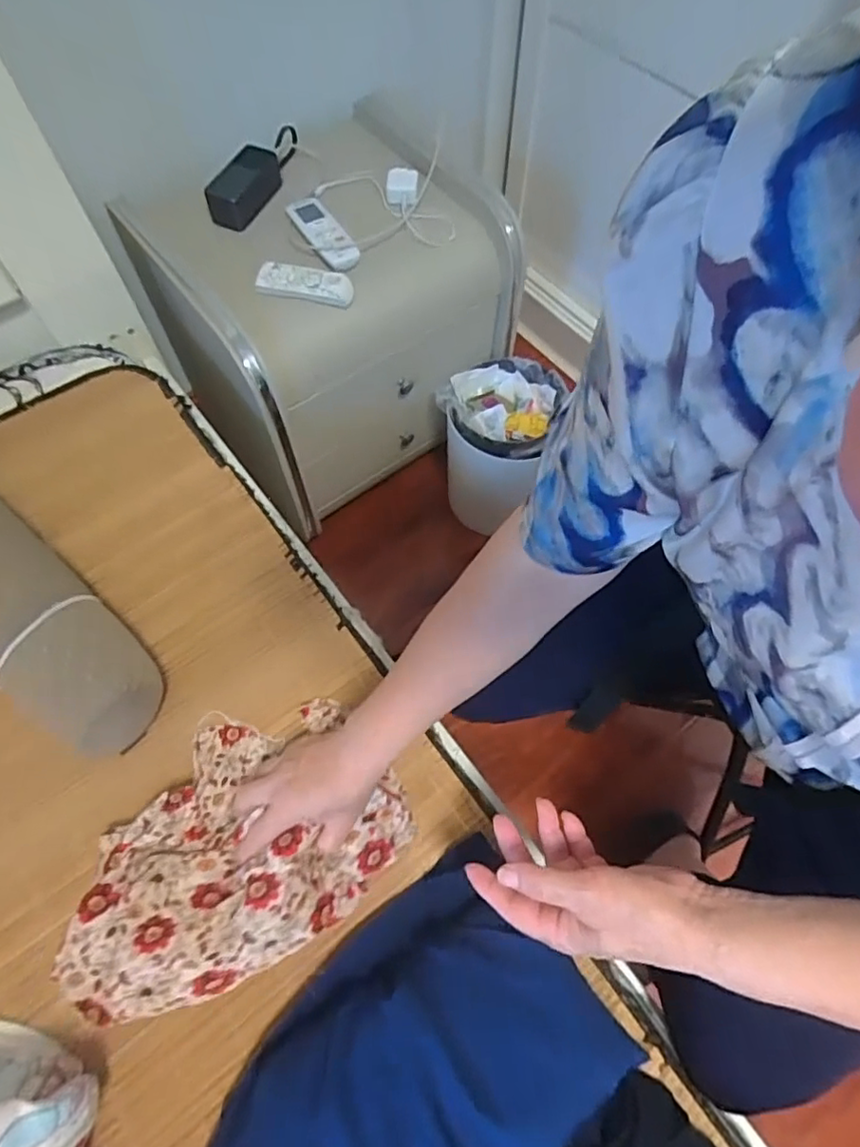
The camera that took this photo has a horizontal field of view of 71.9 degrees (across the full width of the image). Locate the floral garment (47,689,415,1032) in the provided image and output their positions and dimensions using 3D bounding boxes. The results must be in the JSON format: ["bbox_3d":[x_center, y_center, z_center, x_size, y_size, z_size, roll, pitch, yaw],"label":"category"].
[{"bbox_3d":[-0.173,0.234,0.516,0.273,0.076,0.206,-40,70,-20],"label":"floral garment"}]

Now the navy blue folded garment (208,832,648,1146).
[{"bbox_3d":[-0.034,0.389,0.431,0.354,0.099,0.195,-39,69,-20],"label":"navy blue folded garment"}]

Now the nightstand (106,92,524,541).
[{"bbox_3d":[-0.155,-0.439,1.045,0.498,0.393,0.448,-35,68,-18],"label":"nightstand"}]

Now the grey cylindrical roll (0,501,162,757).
[{"bbox_3d":[-0.476,-0.004,0.627,0.502,0.105,0.124,36,67,17],"label":"grey cylindrical roll"}]

